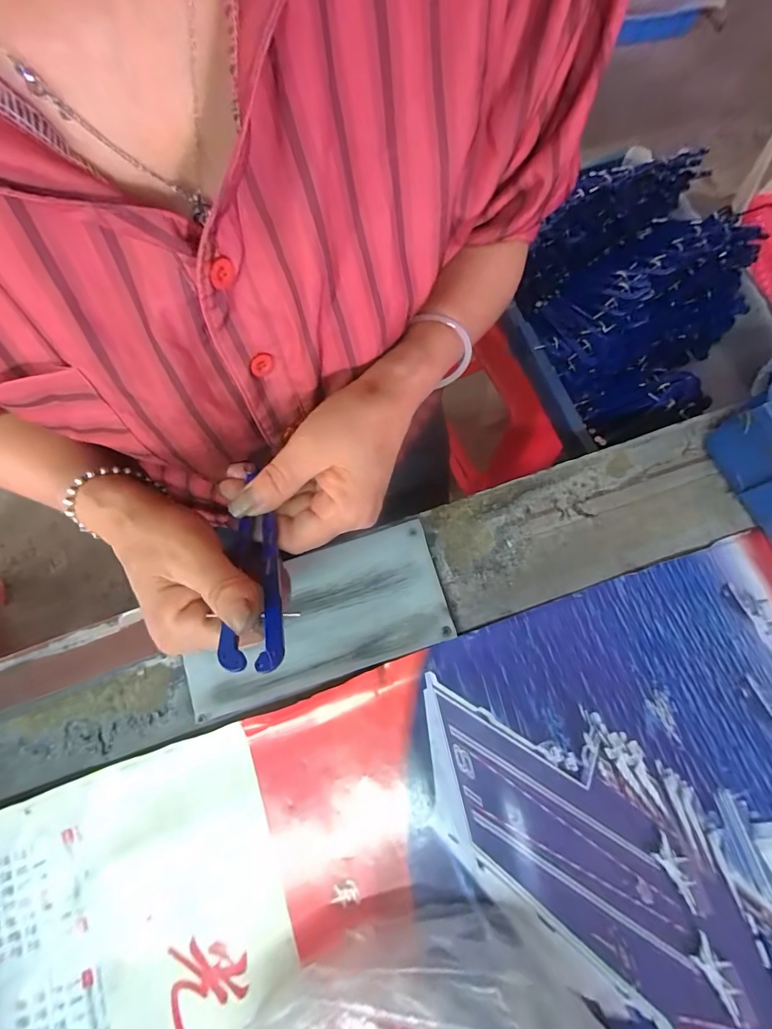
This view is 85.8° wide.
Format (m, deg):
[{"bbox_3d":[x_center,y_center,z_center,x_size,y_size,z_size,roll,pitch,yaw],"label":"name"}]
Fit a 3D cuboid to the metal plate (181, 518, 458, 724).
[{"bbox_3d":[-0.054,0.076,0.312,0.193,0.005,0.093,-17,77,-4],"label":"metal plate"}]

